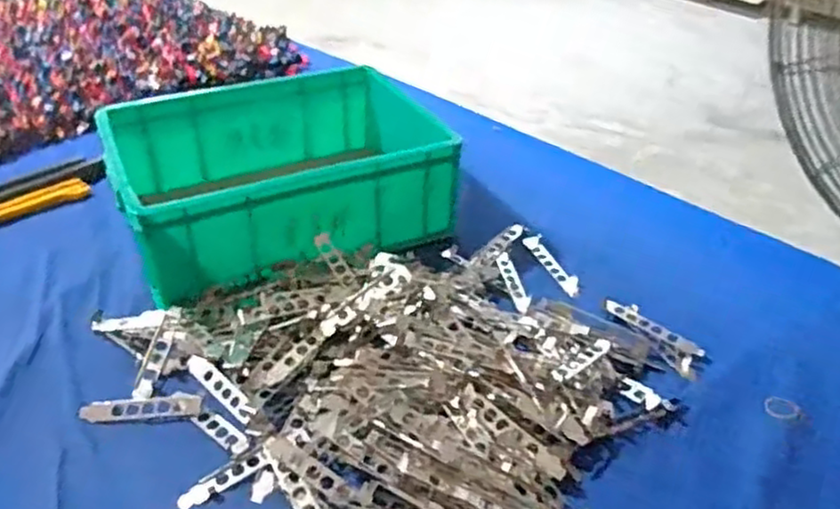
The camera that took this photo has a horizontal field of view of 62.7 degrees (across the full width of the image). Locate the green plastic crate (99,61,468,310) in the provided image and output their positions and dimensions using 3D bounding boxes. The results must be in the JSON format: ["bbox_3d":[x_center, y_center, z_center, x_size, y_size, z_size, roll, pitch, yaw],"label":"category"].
[{"bbox_3d":[-0.194,-0.113,0.943,0.412,0.135,0.332,-20,40,-27],"label":"green plastic crate"}]

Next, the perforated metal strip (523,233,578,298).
[{"bbox_3d":[0.170,0.012,0.897,0.025,0.018,0.114,-12,37,-19],"label":"perforated metal strip"}]

